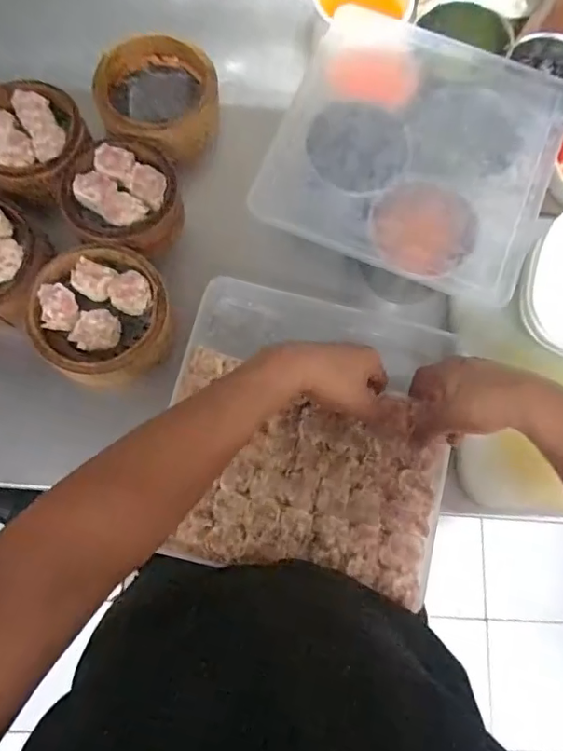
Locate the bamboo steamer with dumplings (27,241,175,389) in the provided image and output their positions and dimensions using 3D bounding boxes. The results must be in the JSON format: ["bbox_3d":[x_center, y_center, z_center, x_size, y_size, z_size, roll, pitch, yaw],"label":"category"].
[{"bbox_3d":[-0.191,-0.066,0.549,0.134,0.044,0.146,-28,79,-8],"label":"bamboo steamer with dumplings"}]

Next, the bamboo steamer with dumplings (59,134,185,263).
[{"bbox_3d":[-0.177,-0.197,0.583,0.125,0.059,0.123,0,76,-2],"label":"bamboo steamer with dumplings"}]

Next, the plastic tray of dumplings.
[{"bbox_3d":[0.030,0.055,0.559,0.285,0.054,0.304,11,76,1],"label":"plastic tray of dumplings"}]

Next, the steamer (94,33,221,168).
[{"bbox_3d":[-0.142,-0.325,0.607,0.138,0.063,0.122,13,76,1],"label":"steamer"}]

